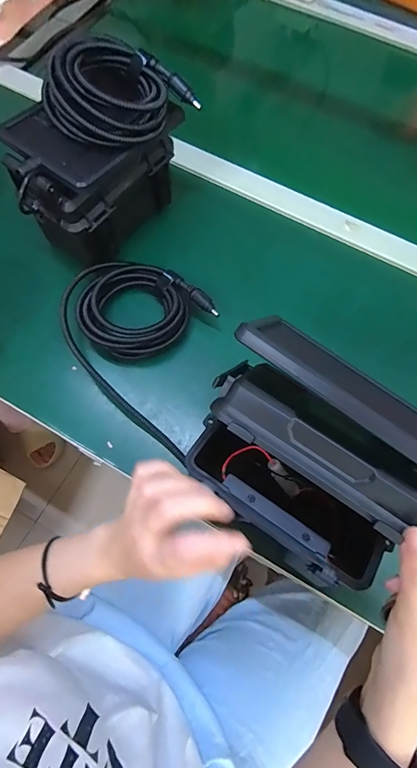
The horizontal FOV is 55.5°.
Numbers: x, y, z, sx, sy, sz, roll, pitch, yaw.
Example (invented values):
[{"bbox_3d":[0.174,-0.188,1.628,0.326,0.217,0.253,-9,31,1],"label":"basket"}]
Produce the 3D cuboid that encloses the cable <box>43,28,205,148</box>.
[{"bbox_3d":[-0.092,-0.298,0.399,0.139,0.051,0.101,-31,73,-12],"label":"cable"}]

